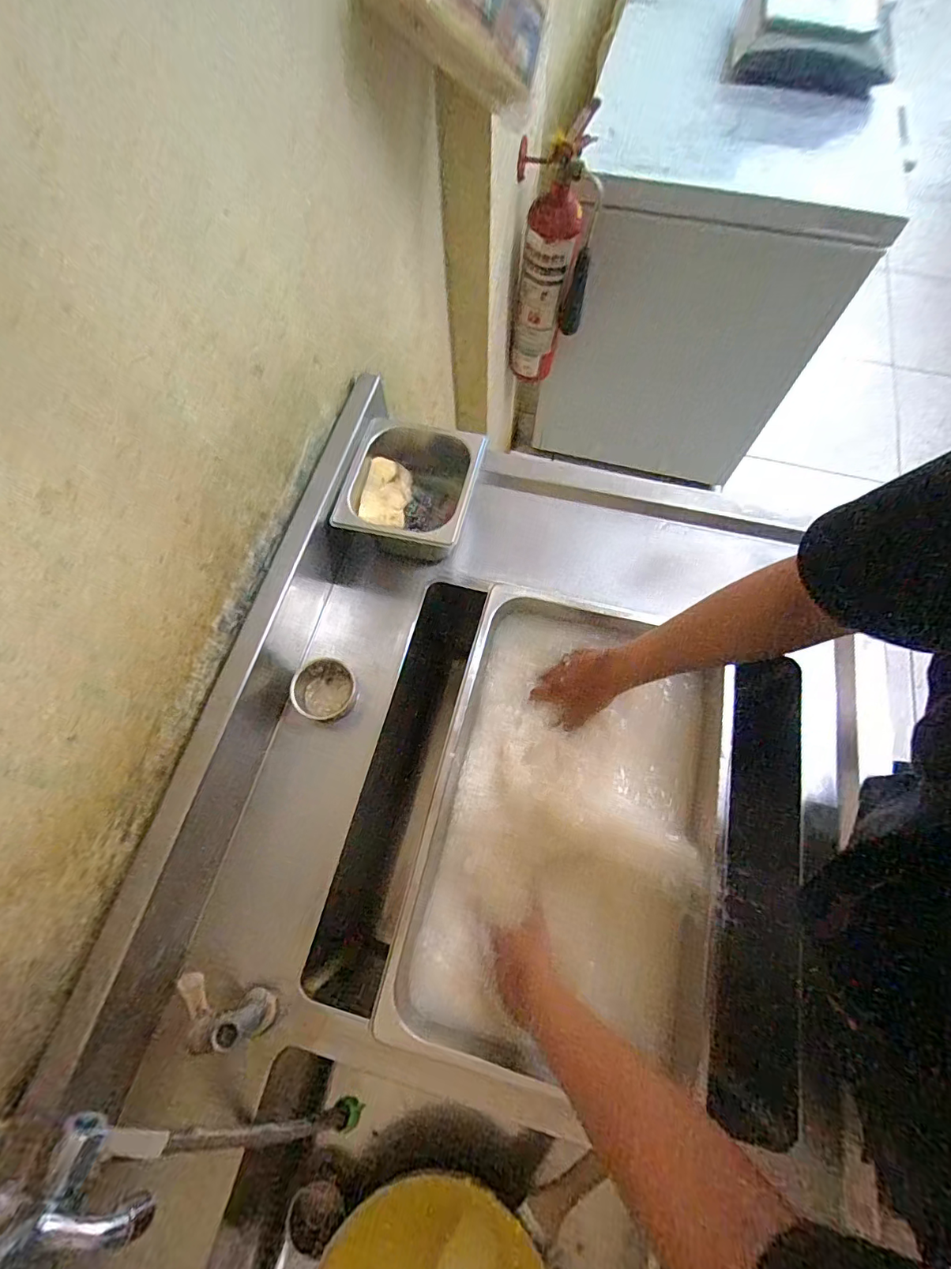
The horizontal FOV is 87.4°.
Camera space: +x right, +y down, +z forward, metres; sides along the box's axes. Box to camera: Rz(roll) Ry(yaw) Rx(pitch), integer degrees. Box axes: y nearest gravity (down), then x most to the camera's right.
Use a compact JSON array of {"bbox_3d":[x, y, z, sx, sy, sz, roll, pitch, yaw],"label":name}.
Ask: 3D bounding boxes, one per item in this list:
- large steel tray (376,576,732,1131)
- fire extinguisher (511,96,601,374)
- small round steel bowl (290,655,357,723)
[{"bbox_3d":[0.111,0.212,0.610,0.327,0.088,0.512,13,69,5],"label":"large steel tray"},{"bbox_3d":[0.178,-0.851,1.162,0.167,0.485,0.187,11,68,5],"label":"fire extinguisher"},{"bbox_3d":[-0.185,0.064,0.606,0.070,0.043,0.079,-17,69,-6],"label":"small round steel bowl"}]

